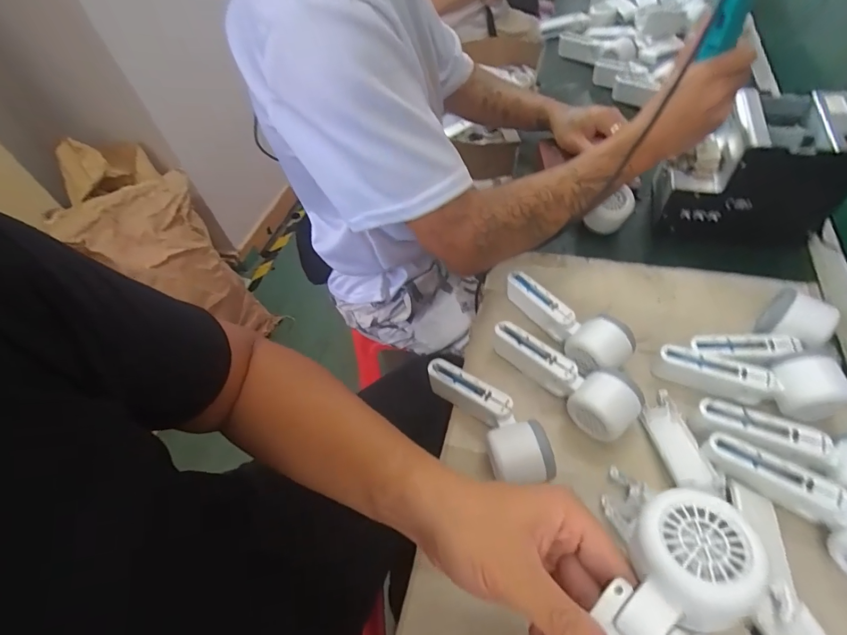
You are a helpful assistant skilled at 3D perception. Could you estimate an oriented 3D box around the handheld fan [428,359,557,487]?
[{"bbox_3d":[0.064,0.098,0.439,0.061,0.056,0.150,-26,55,-13],"label":"handheld fan"}]

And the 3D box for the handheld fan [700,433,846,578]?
[{"bbox_3d":[0.333,0.162,0.367,0.162,0.055,0.062,35,64,27],"label":"handheld fan"}]

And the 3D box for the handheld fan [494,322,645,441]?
[{"bbox_3d":[0.149,0.060,0.456,0.059,0.057,0.168,-36,58,-20],"label":"handheld fan"}]

